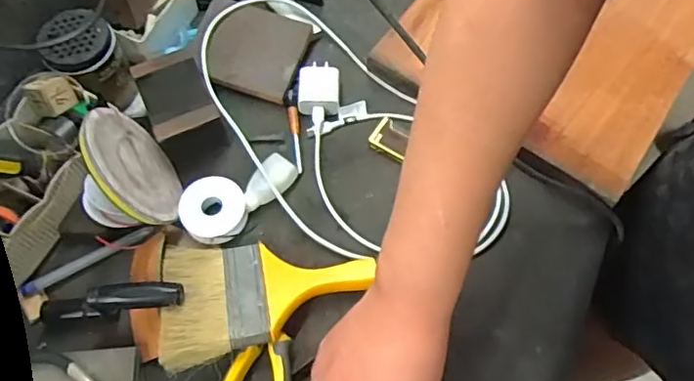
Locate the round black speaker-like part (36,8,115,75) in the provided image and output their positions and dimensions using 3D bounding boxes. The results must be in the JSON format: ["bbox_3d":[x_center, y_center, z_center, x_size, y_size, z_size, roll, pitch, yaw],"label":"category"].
[{"bbox_3d":[-0.259,-0.145,0.549,0.062,0.024,0.064,0,65,1],"label":"round black speaker-like part"}]

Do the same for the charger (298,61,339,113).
[{"bbox_3d":[-0.029,-0.109,0.605,0.042,0.019,0.055,1,65,1],"label":"charger"}]

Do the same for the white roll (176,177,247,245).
[{"bbox_3d":[-0.128,0.019,0.551,0.061,0.013,0.061,-34,84,-15],"label":"white roll"}]

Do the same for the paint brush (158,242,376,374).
[{"bbox_3d":[-0.068,0.091,0.505,0.179,0.021,0.107,-3,48,-10],"label":"paint brush"}]

